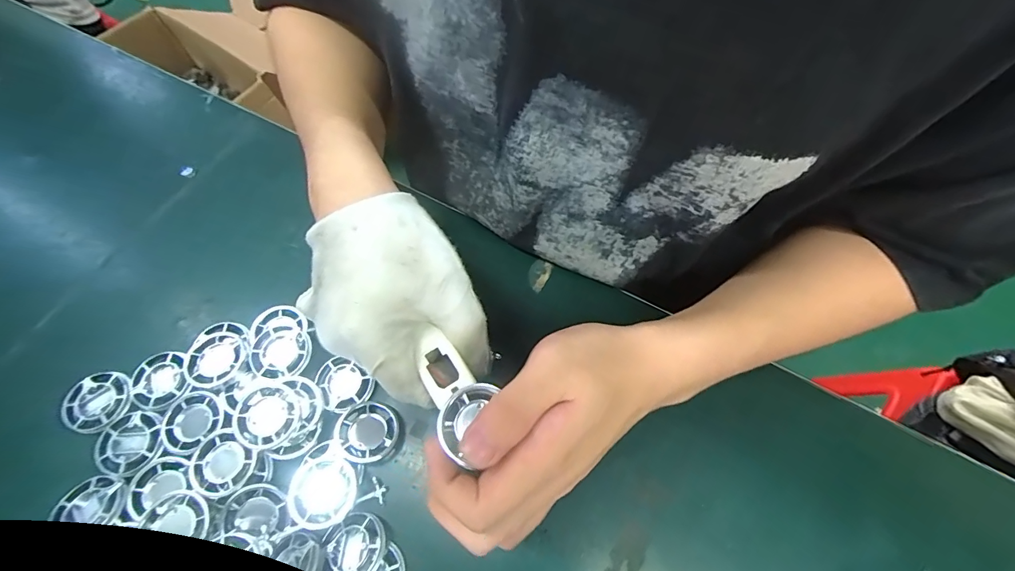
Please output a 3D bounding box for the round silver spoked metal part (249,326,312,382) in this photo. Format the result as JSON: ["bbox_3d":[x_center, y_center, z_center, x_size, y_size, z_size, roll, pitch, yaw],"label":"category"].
[{"bbox_3d":[-0.153,0.044,0.286,0.040,0.004,0.036,19,67,7],"label":"round silver spoked metal part"}]

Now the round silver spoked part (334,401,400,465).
[{"bbox_3d":[-0.090,0.095,0.277,0.038,0.014,0.036,0,66,-1],"label":"round silver spoked part"}]

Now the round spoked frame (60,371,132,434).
[{"bbox_3d":[-0.273,0.078,0.285,0.040,0.009,0.039,0,66,-1],"label":"round spoked frame"}]

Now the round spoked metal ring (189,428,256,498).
[{"bbox_3d":[-0.175,0.111,0.261,0.037,0.009,0.034,0,66,-1],"label":"round spoked metal ring"}]

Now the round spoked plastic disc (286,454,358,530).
[{"bbox_3d":[-0.110,0.124,0.256,0.038,0.013,0.039,0,66,-1],"label":"round spoked plastic disc"}]

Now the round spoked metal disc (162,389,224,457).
[{"bbox_3d":[-0.202,0.088,0.274,0.040,0.011,0.037,0,66,-1],"label":"round spoked metal disc"}]

